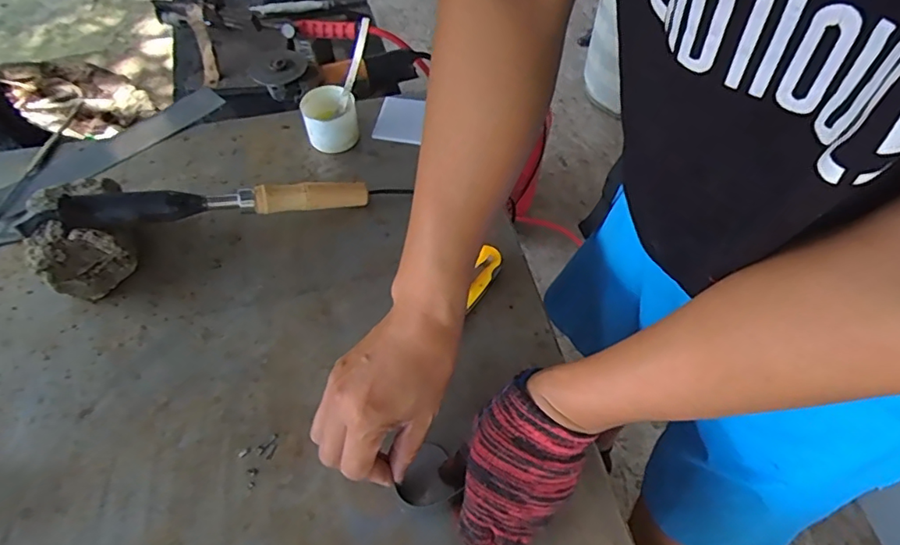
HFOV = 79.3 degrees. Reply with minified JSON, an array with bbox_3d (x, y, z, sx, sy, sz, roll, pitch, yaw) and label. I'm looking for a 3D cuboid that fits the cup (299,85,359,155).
[{"bbox_3d":[-0.147,-0.188,0.667,0.063,0.051,0.060,0,56,0],"label":"cup"}]

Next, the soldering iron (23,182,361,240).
[{"bbox_3d":[-0.245,-0.072,0.560,0.320,0.027,0.024,-8,55,-22],"label":"soldering iron"}]

